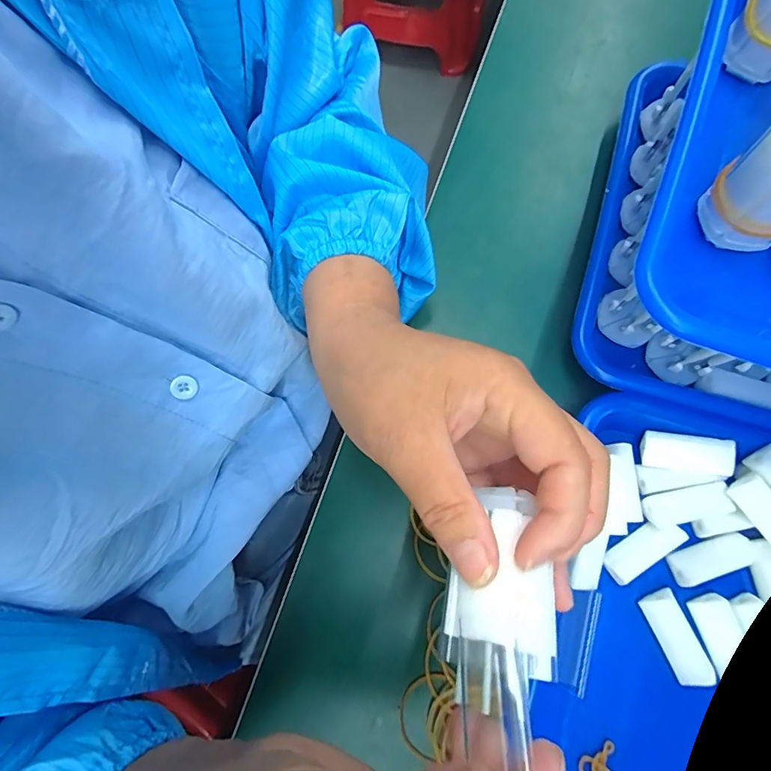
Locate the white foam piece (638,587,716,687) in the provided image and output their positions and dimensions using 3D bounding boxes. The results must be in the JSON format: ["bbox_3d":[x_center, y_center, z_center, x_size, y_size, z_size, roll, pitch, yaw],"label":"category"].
[{"bbox_3d":[0.161,0.140,0.245,0.019,0.007,0.048,-20,78,-4],"label":"white foam piece"}]

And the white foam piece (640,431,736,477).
[{"bbox_3d":[0.176,0.040,0.259,0.046,0.007,0.020,7,77,18],"label":"white foam piece"}]

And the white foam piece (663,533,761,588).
[{"bbox_3d":[0.188,0.100,0.256,0.047,0.007,0.018,-17,77,-3],"label":"white foam piece"}]

